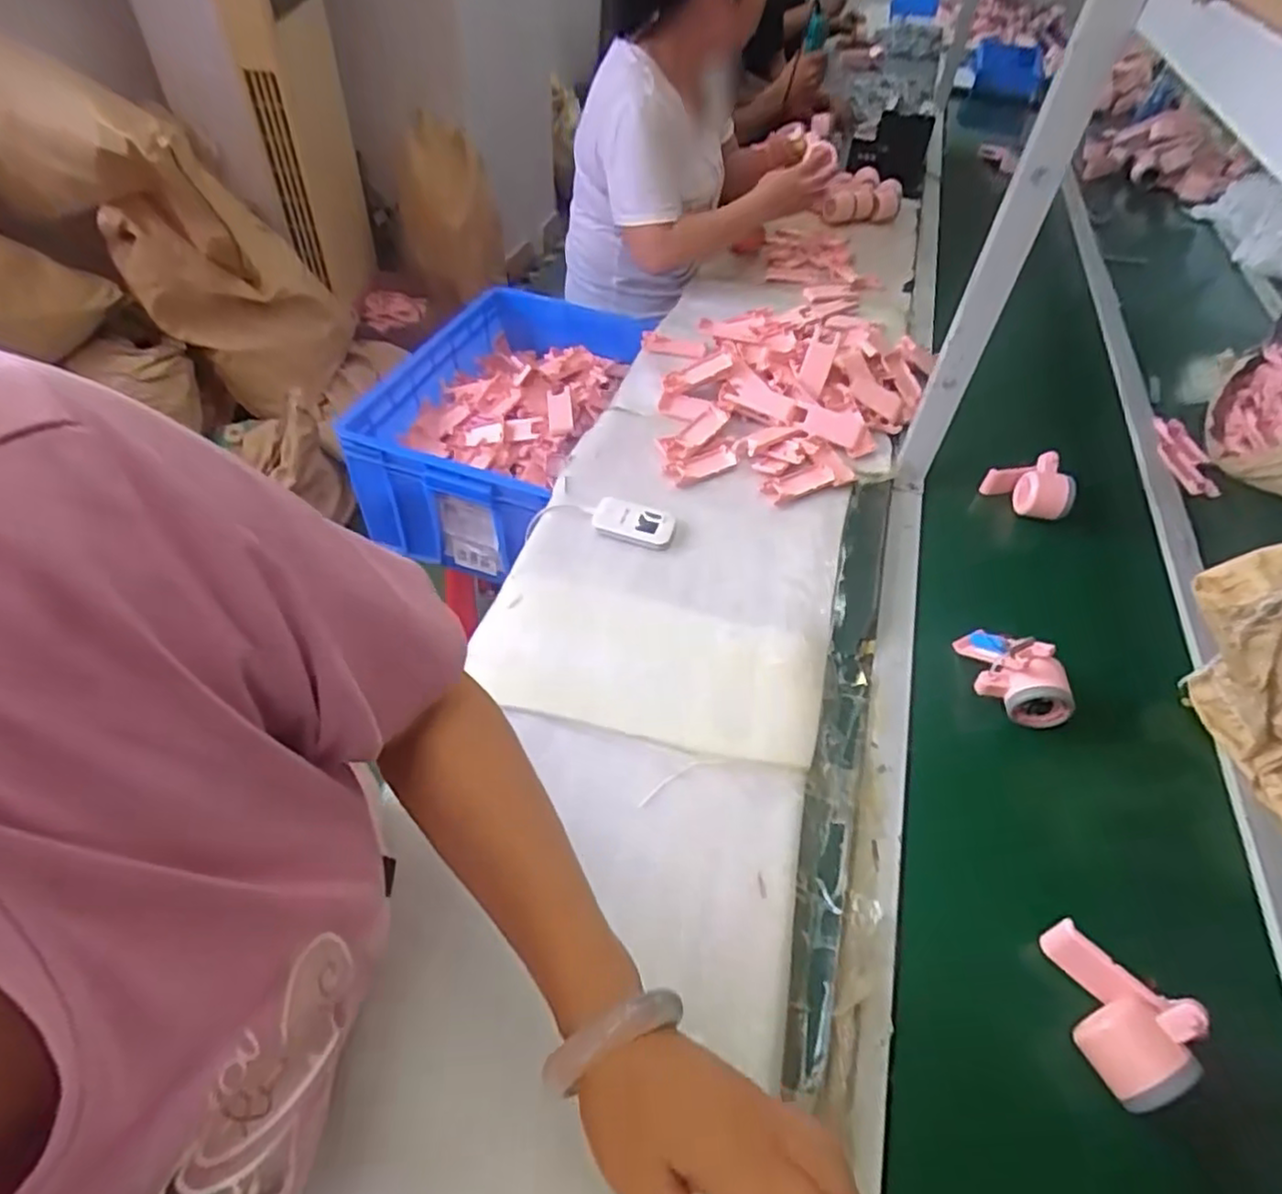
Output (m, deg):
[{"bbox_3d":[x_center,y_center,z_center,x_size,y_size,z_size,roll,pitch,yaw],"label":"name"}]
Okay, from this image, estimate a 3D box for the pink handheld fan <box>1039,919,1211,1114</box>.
[{"bbox_3d":[0.349,0.297,0.503,0.065,0.056,0.119,5,49,0],"label":"pink handheld fan"}]

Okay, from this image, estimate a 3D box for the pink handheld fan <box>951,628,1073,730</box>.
[{"bbox_3d":[0.371,0.074,0.705,0.057,0.066,0.122,-17,53,-18],"label":"pink handheld fan"}]

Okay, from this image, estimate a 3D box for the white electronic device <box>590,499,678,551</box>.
[{"bbox_3d":[-0.009,-0.090,0.835,0.098,0.016,0.058,12,49,6],"label":"white electronic device"}]

